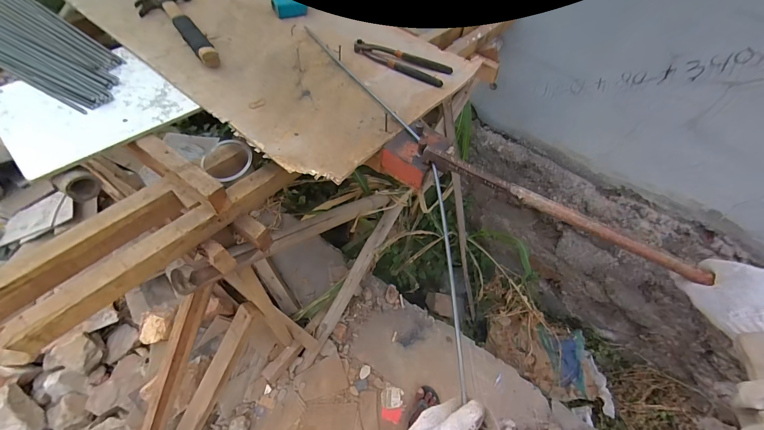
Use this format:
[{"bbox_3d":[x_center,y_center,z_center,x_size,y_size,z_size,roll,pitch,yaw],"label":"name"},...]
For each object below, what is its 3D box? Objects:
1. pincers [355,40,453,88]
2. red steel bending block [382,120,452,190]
[{"bbox_3d":[0.035,-0.338,0.718,0.231,0.018,0.064,26,58,13],"label":"pincers"},{"bbox_3d":[0.063,-0.115,0.598,0.091,0.072,0.107,35,61,18],"label":"red steel bending block"}]

